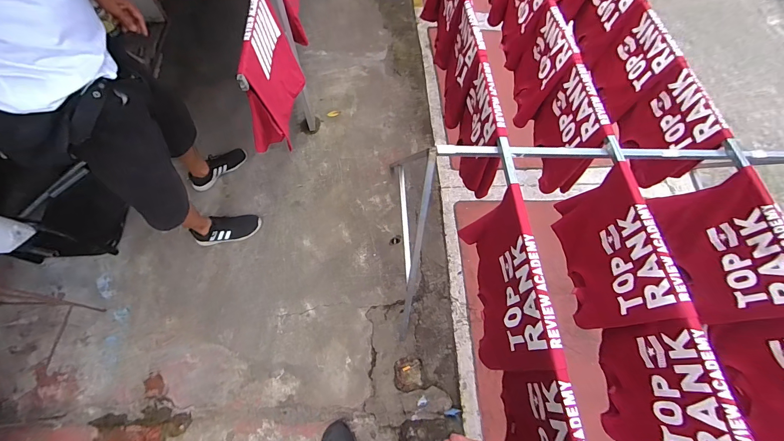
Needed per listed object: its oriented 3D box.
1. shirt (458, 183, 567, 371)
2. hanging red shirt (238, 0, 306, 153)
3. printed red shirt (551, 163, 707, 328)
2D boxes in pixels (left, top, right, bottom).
[{"bbox_3d":[0.277,0.151,0.832,0.070,0.301,0.403,-1,68,-5],"label":"shirt"},{"bbox_3d":[-0.400,-0.491,1.090,0.113,0.319,0.427,1,68,-4],"label":"hanging red shirt"},{"bbox_3d":[0.574,0.077,0.905,0.066,0.330,0.406,-2,68,-5],"label":"printed red shirt"}]

